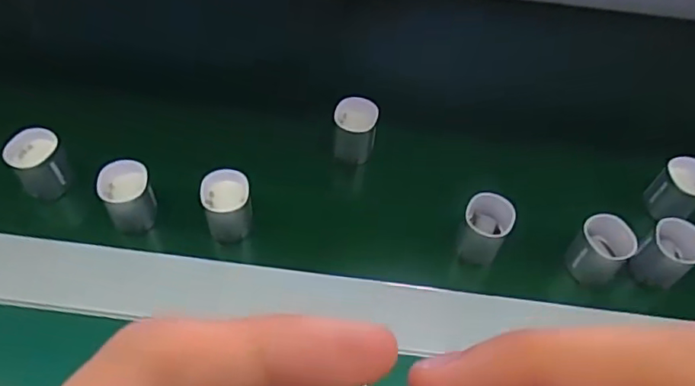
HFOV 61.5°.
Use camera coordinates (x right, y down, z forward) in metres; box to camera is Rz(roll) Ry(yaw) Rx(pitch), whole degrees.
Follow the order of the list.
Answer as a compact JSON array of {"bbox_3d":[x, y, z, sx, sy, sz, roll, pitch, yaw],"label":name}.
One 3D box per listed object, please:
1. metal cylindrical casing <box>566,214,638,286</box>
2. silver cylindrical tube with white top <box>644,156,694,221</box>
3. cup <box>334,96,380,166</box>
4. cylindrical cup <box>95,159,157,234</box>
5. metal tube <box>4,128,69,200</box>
[{"bbox_3d":[0.152,0.035,0.353,0.030,0.036,0.030,2,58,-3],"label":"metal cylindrical casing"},{"bbox_3d":[0.216,-0.002,0.382,0.029,0.032,0.030,2,58,-3],"label":"silver cylindrical tube with white top"},{"bbox_3d":[0.005,-0.042,0.392,0.027,0.030,0.033,0,58,-4],"label":"cup"},{"bbox_3d":[-0.133,0.001,0.355,0.028,0.035,0.033,-20,62,-16],"label":"cylindrical cup"},{"bbox_3d":[-0.192,-0.019,0.366,0.031,0.034,0.031,2,58,-3],"label":"metal tube"}]

